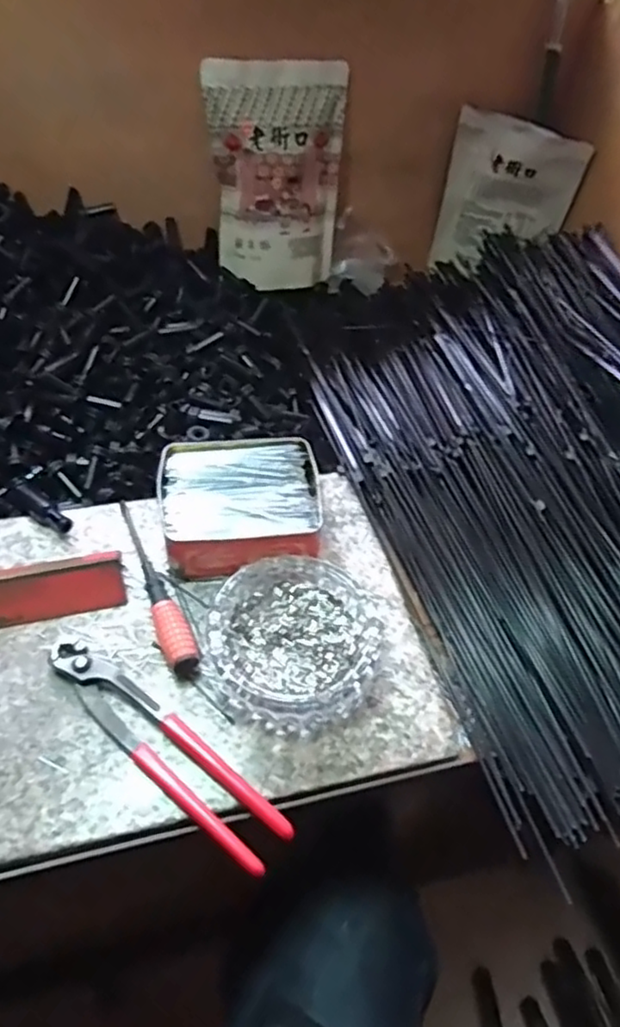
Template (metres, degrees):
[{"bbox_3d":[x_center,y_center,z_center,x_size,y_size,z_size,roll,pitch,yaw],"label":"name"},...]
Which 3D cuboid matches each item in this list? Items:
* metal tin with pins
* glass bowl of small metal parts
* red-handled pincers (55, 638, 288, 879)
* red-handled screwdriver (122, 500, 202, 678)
[{"bbox_3d":[-0.054,-0.007,0.533,0.122,0.043,0.108,-8,54,-12],"label":"metal tin with pins"},{"bbox_3d":[-0.011,0.089,0.482,0.120,0.025,0.123,3,52,-4],"label":"glass bowl of small metal parts"},{"bbox_3d":[-0.096,0.146,0.428,0.197,0.014,0.038,35,57,20],"label":"red-handled pincers"},{"bbox_3d":[-0.122,0.048,0.499,0.022,0.022,0.161,-20,57,-20],"label":"red-handled screwdriver"}]

